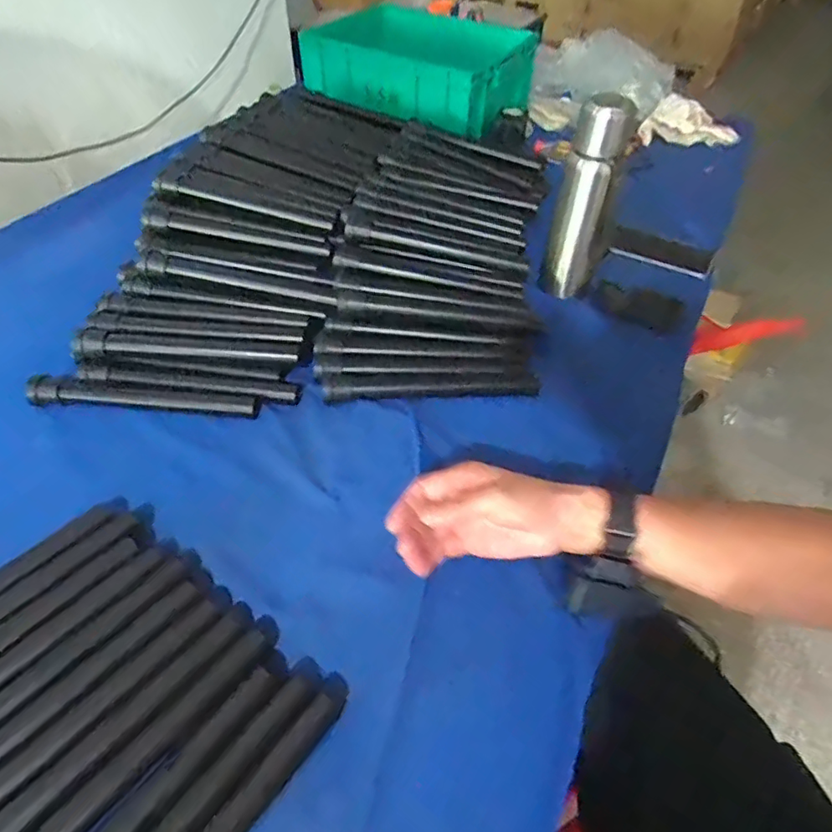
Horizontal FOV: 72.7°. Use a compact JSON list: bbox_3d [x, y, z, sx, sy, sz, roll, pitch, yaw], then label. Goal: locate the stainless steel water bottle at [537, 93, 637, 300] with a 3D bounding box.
[{"bbox_3d":[0.211,-0.261,0.723,0.070,0.247,0.062,11,47,10],"label":"stainless steel water bottle"}]

